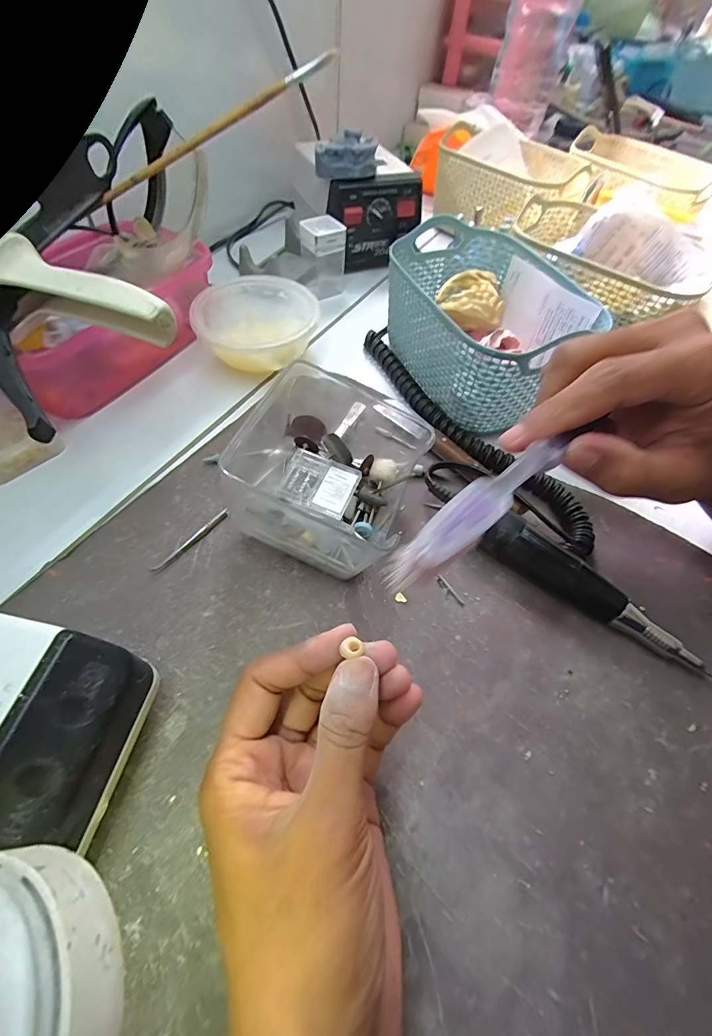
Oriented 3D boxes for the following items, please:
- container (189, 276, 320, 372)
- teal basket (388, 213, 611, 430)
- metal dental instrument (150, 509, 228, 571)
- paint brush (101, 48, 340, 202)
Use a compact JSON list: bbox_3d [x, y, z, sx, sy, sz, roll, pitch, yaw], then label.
[{"bbox_3d":[-0.084,-0.165,0.363,0.099,0.036,0.098,2,56,-3],"label":"container"},{"bbox_3d":[0.102,-0.157,0.344,0.114,0.071,0.168,-15,58,-14],"label":"teal basket"},{"bbox_3d":[-0.103,0.013,0.264,0.005,0.005,0.056,39,62,20],"label":"metal dental instrument"},{"bbox_3d":[-0.103,-0.287,0.309,0.196,0.008,0.008,-27,59,6],"label":"paint brush"}]

